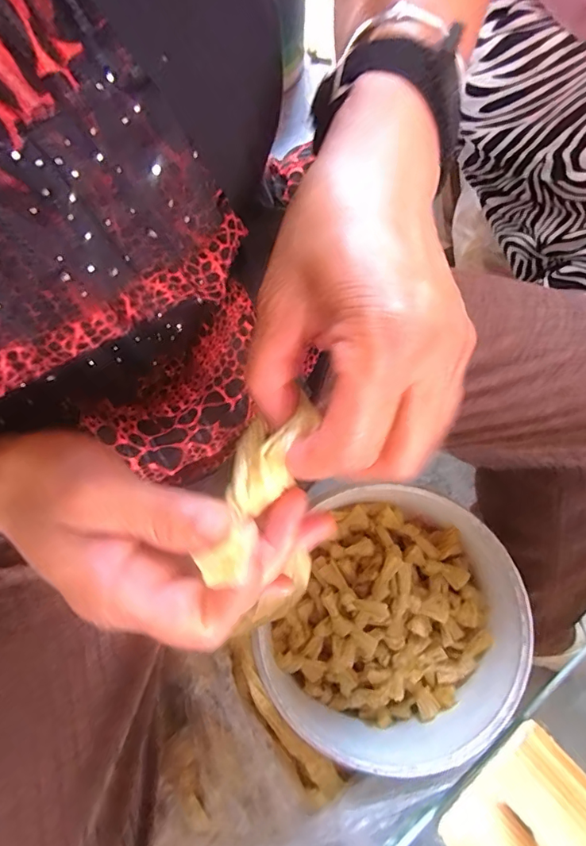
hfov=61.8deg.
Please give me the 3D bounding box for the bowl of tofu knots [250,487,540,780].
[{"bbox_3d":[0.103,0.207,0.512,0.233,0.114,0.242,0,74,2],"label":"bowl of tofu knots"}]

